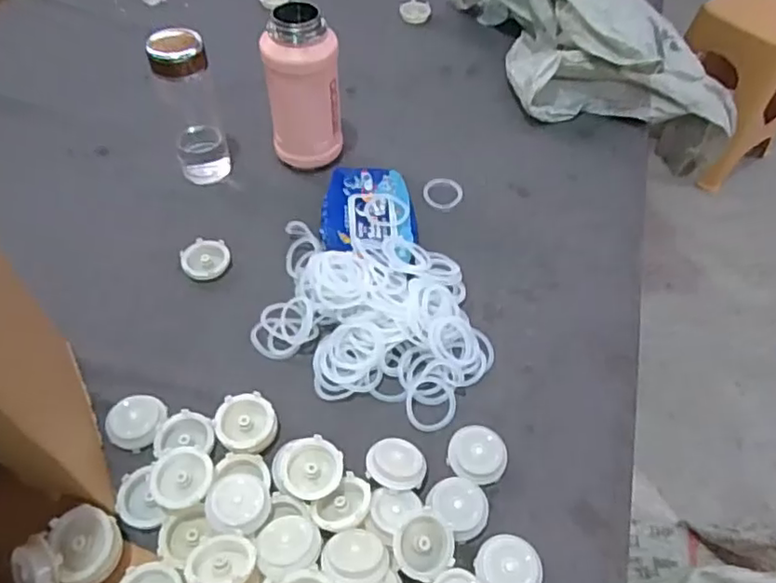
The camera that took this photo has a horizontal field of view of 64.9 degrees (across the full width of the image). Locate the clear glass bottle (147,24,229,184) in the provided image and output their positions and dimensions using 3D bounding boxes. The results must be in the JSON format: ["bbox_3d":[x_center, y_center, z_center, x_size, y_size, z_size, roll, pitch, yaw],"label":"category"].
[{"bbox_3d":[-0.260,-0.243,0.808,0.063,0.203,0.067,-12,54,-11],"label":"clear glass bottle"}]

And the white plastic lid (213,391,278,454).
[{"bbox_3d":[-0.144,0.134,0.618,0.059,0.020,0.059,1,52,-1],"label":"white plastic lid"}]

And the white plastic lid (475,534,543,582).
[{"bbox_3d":[0.107,0.246,0.540,0.056,0.022,0.053,1,52,-1],"label":"white plastic lid"}]

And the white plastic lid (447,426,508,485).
[{"bbox_3d":[0.090,0.162,0.607,0.057,0.022,0.053,1,52,-1],"label":"white plastic lid"}]

